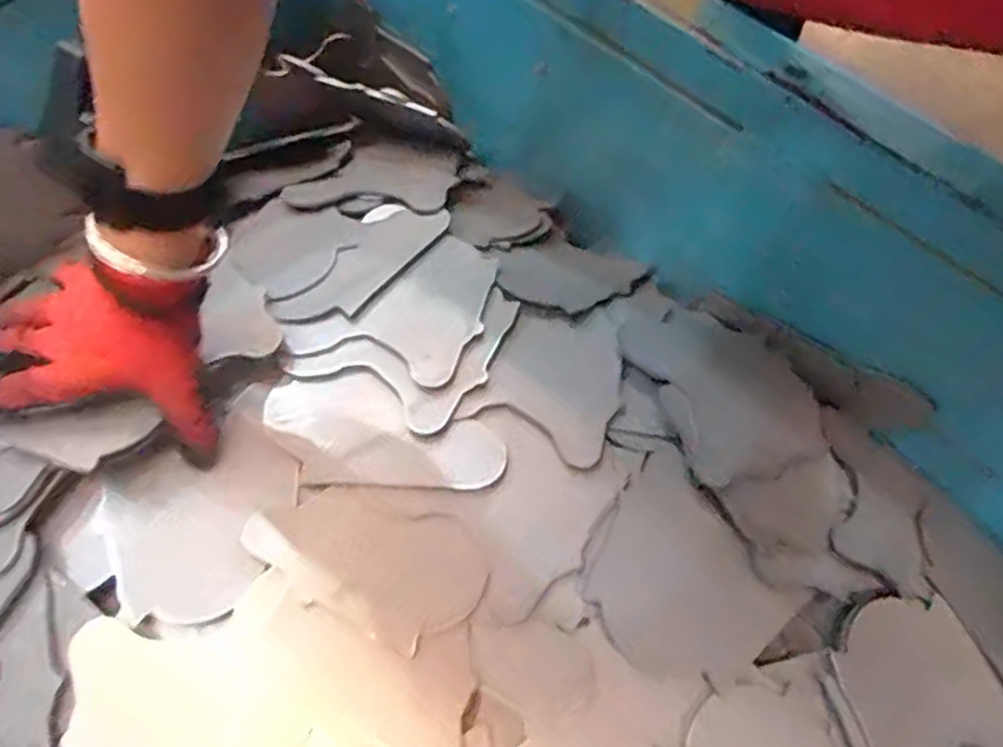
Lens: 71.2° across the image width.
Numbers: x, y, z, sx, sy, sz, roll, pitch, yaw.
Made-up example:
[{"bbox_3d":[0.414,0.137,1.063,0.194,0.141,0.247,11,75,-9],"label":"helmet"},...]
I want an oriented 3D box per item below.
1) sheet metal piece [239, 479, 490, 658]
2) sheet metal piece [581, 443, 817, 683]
[{"bbox_3d":[-0.078,0.104,0.409,0.135,0.006,0.074,26,64,10],"label":"sheet metal piece"},{"bbox_3d":[0.104,0.118,0.418,0.107,0.010,0.123,-31,68,-18],"label":"sheet metal piece"}]

